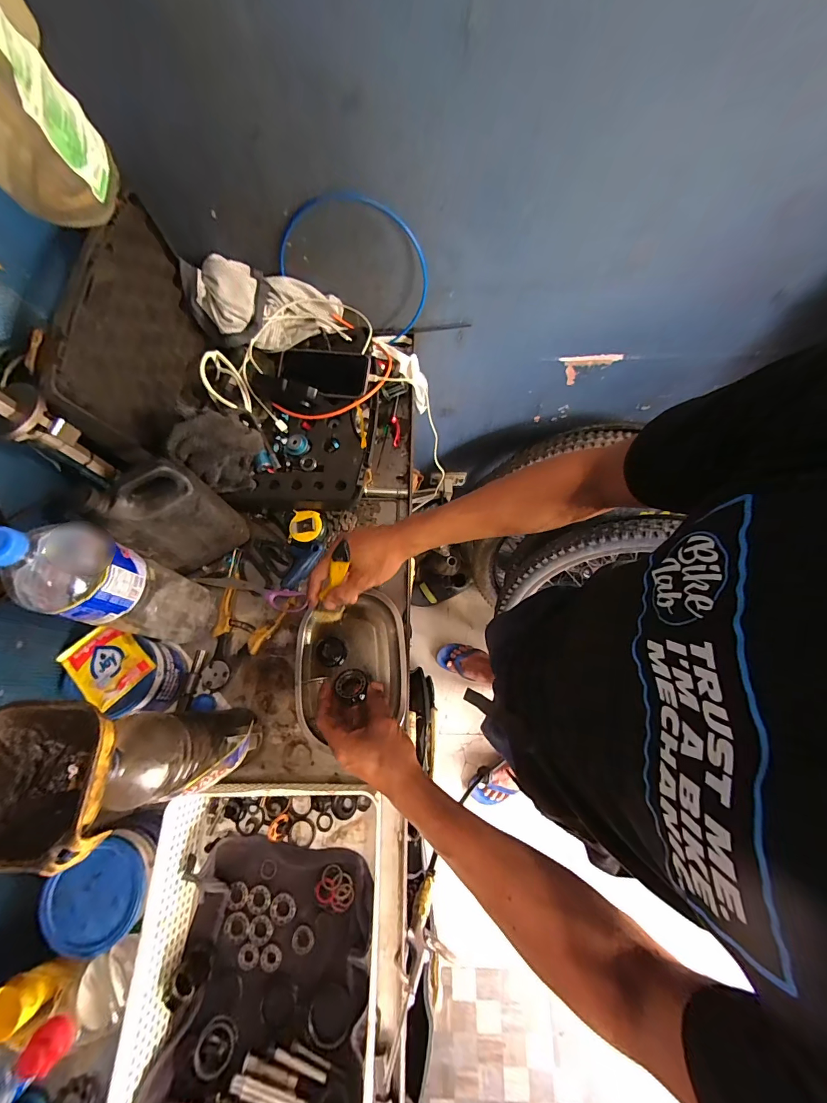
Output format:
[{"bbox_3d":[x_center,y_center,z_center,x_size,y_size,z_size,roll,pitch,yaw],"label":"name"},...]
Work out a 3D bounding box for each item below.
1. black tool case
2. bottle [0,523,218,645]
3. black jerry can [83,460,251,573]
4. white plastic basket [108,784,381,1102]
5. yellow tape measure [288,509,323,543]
[{"bbox_3d":[-0.231,-0.274,0.568,0.318,0.262,0.335,1,70,2],"label":"black tool case"},{"bbox_3d":[-0.349,0.043,0.458,0.105,0.304,0.088,10,70,5],"label":"bottle"},{"bbox_3d":[-0.331,-0.044,0.553,0.127,0.189,0.072,-30,72,-9],"label":"black jerry can"},{"bbox_3d":[-0.169,0.444,0.426,0.252,0.081,0.321,0,70,1],"label":"white plastic basket"},{"bbox_3d":[-0.175,-0.039,0.635,0.051,0.027,0.054,4,70,3],"label":"yellow tape measure"}]

